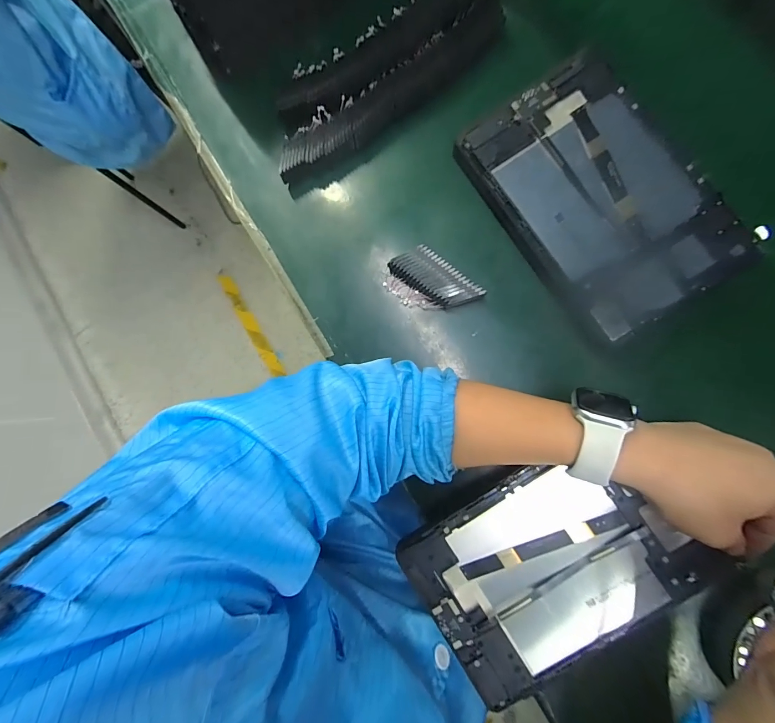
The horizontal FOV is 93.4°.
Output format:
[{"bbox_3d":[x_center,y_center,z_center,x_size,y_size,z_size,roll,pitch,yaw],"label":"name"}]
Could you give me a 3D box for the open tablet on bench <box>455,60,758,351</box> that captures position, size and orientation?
[{"bbox_3d":[0.191,-0.152,0.335,0.151,0.015,0.238,-33,81,7],"label":"open tablet on bench"}]

